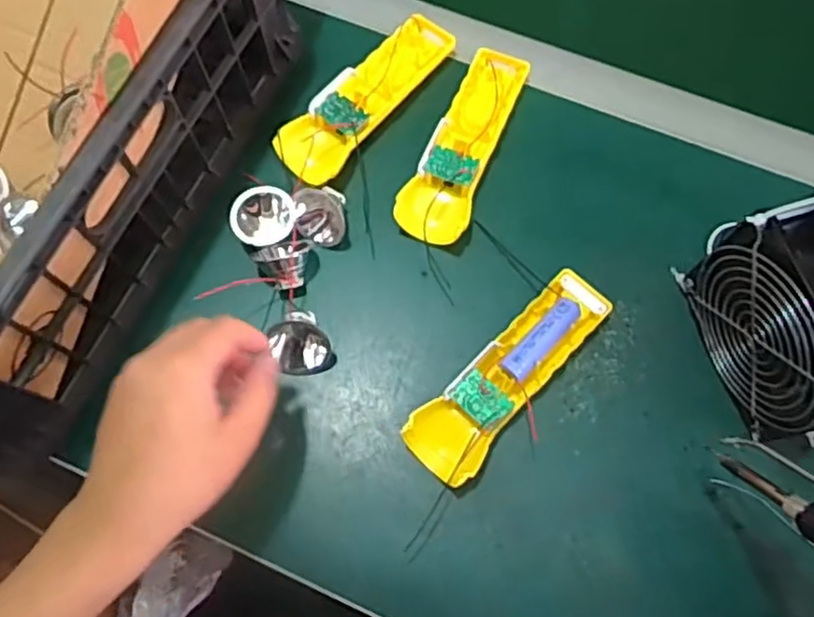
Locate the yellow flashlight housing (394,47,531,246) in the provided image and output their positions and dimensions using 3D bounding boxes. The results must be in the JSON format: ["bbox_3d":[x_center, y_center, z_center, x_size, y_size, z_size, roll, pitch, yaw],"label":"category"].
[{"bbox_3d":[0.043,-0.126,0.506,0.052,0.026,0.171,20,73,7],"label":"yellow flashlight housing"}]

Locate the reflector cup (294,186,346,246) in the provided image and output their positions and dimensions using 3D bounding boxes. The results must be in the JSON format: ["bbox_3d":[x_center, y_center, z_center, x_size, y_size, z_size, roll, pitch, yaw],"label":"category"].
[{"bbox_3d":[-0.062,-0.067,0.488,0.034,0.024,0.039,-3,71,0],"label":"reflector cup"}]

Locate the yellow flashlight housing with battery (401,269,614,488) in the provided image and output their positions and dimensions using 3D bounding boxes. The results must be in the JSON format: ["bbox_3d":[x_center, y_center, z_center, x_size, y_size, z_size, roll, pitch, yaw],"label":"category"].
[{"bbox_3d":[0.069,0.041,0.447,0.049,0.036,0.165,41,77,13],"label":"yellow flashlight housing with battery"}]

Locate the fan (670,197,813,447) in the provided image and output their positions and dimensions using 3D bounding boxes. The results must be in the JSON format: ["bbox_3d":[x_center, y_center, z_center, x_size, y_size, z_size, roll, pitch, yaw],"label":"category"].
[{"bbox_3d":[0.231,0.013,0.402,0.047,0.122,0.130,-17,72,-5],"label":"fan"}]

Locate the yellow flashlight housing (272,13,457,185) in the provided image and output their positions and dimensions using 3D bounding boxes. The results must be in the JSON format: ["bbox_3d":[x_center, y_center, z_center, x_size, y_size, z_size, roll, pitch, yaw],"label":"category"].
[{"bbox_3d":[-0.030,-0.164,0.522,0.050,0.024,0.171,37,76,12],"label":"yellow flashlight housing"}]

